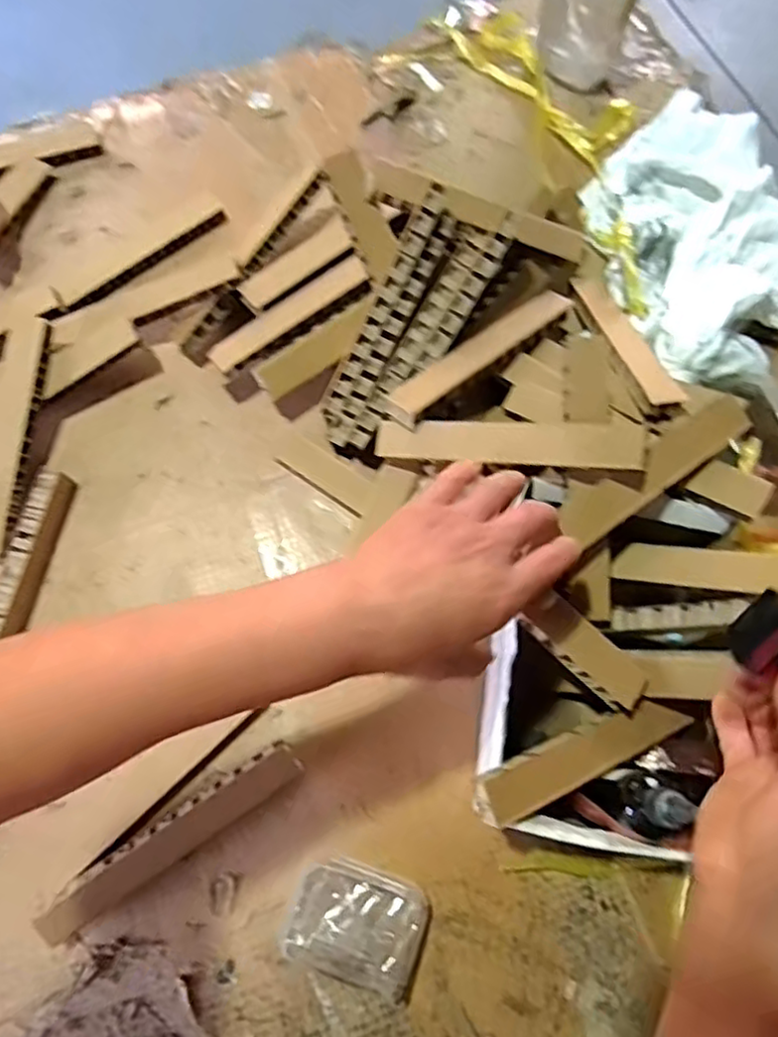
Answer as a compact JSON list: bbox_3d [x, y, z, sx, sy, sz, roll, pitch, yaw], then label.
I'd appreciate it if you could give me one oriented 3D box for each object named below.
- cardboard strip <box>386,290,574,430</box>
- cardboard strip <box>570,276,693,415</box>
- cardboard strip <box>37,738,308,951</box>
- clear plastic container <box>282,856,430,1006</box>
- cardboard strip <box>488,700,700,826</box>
[{"bbox_3d":[0.081,-0.141,0.565,0.211,0.015,0.035,-38,75,-25],"label":"cardboard strip"},{"bbox_3d":[0.199,-0.154,0.580,0.030,0.014,0.196,-7,47,-3],"label":"cardboard strip"},{"bbox_3d":[-0.154,0.230,0.484,0.198,0.013,0.033,-34,103,-12],"label":"cardboard strip"},{"bbox_3d":[-0.019,0.280,0.467,0.092,0.035,0.069,19,73,6],"label":"clear plastic container"},{"bbox_3d":[0.136,0.156,0.452,0.174,0.011,0.030,-12,70,-30],"label":"cardboard strip"}]

